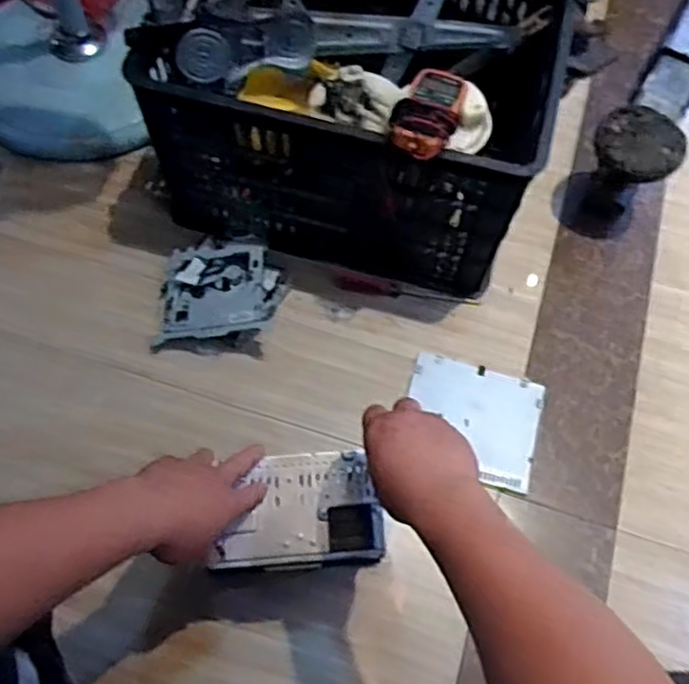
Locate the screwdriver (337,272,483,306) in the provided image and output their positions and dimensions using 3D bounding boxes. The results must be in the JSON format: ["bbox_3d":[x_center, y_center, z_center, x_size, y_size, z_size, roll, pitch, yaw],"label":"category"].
[{"bbox_3d":[0.092,-0.075,0.989,0.205,0.021,0.027,7,64,0],"label":"screwdriver"}]

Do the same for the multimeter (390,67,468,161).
[{"bbox_3d":[0.091,-0.253,0.738,0.068,0.045,0.126,17,53,5],"label":"multimeter"}]

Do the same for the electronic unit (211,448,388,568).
[{"bbox_3d":[-0.043,0.160,0.657,0.156,0.029,0.104,-3,65,-5],"label":"electronic unit"}]

